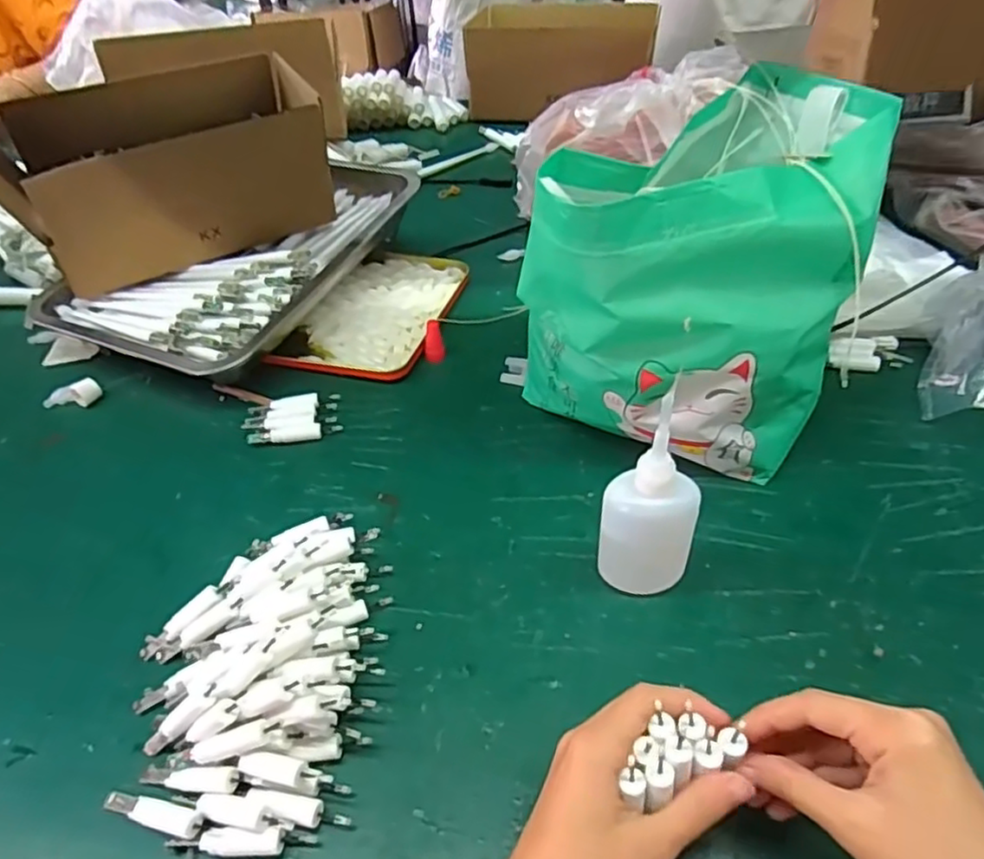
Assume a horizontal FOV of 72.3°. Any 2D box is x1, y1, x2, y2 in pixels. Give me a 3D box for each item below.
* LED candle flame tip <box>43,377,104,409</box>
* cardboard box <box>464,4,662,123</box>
[{"bbox_3d":[-0.383,-0.033,0.615,0.049,0.018,0.022,-6,44,0],"label":"LED candle flame tip"},{"bbox_3d":[0.107,-0.598,1.075,0.265,0.114,0.188,2,45,8],"label":"cardboard box"}]

